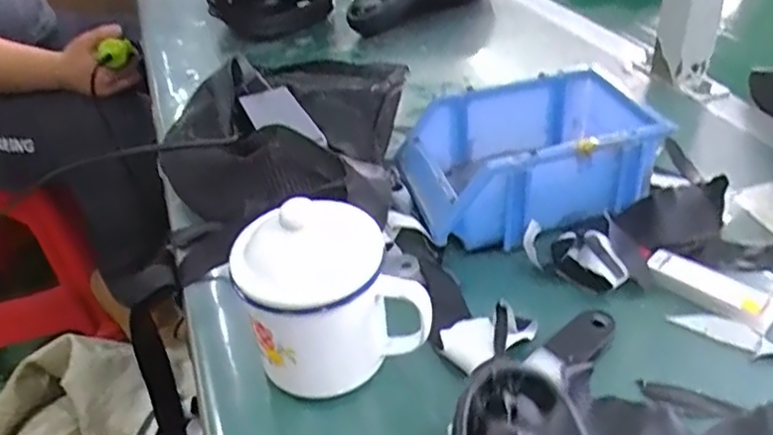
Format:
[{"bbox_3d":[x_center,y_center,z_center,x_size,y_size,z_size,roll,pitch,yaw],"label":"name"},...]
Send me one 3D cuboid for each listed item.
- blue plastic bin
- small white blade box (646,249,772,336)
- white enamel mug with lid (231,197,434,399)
[{"bbox_3d":[0.111,-0.049,0.514,0.189,0.070,0.124,-11,37,-8],"label":"blue plastic bin"},{"bbox_3d":[0.210,0.046,0.427,0.026,0.013,0.080,-32,44,-31],"label":"small white blade box"},{"bbox_3d":[-0.034,0.044,0.384,0.095,0.107,0.077,-20,39,-18],"label":"white enamel mug with lid"}]

